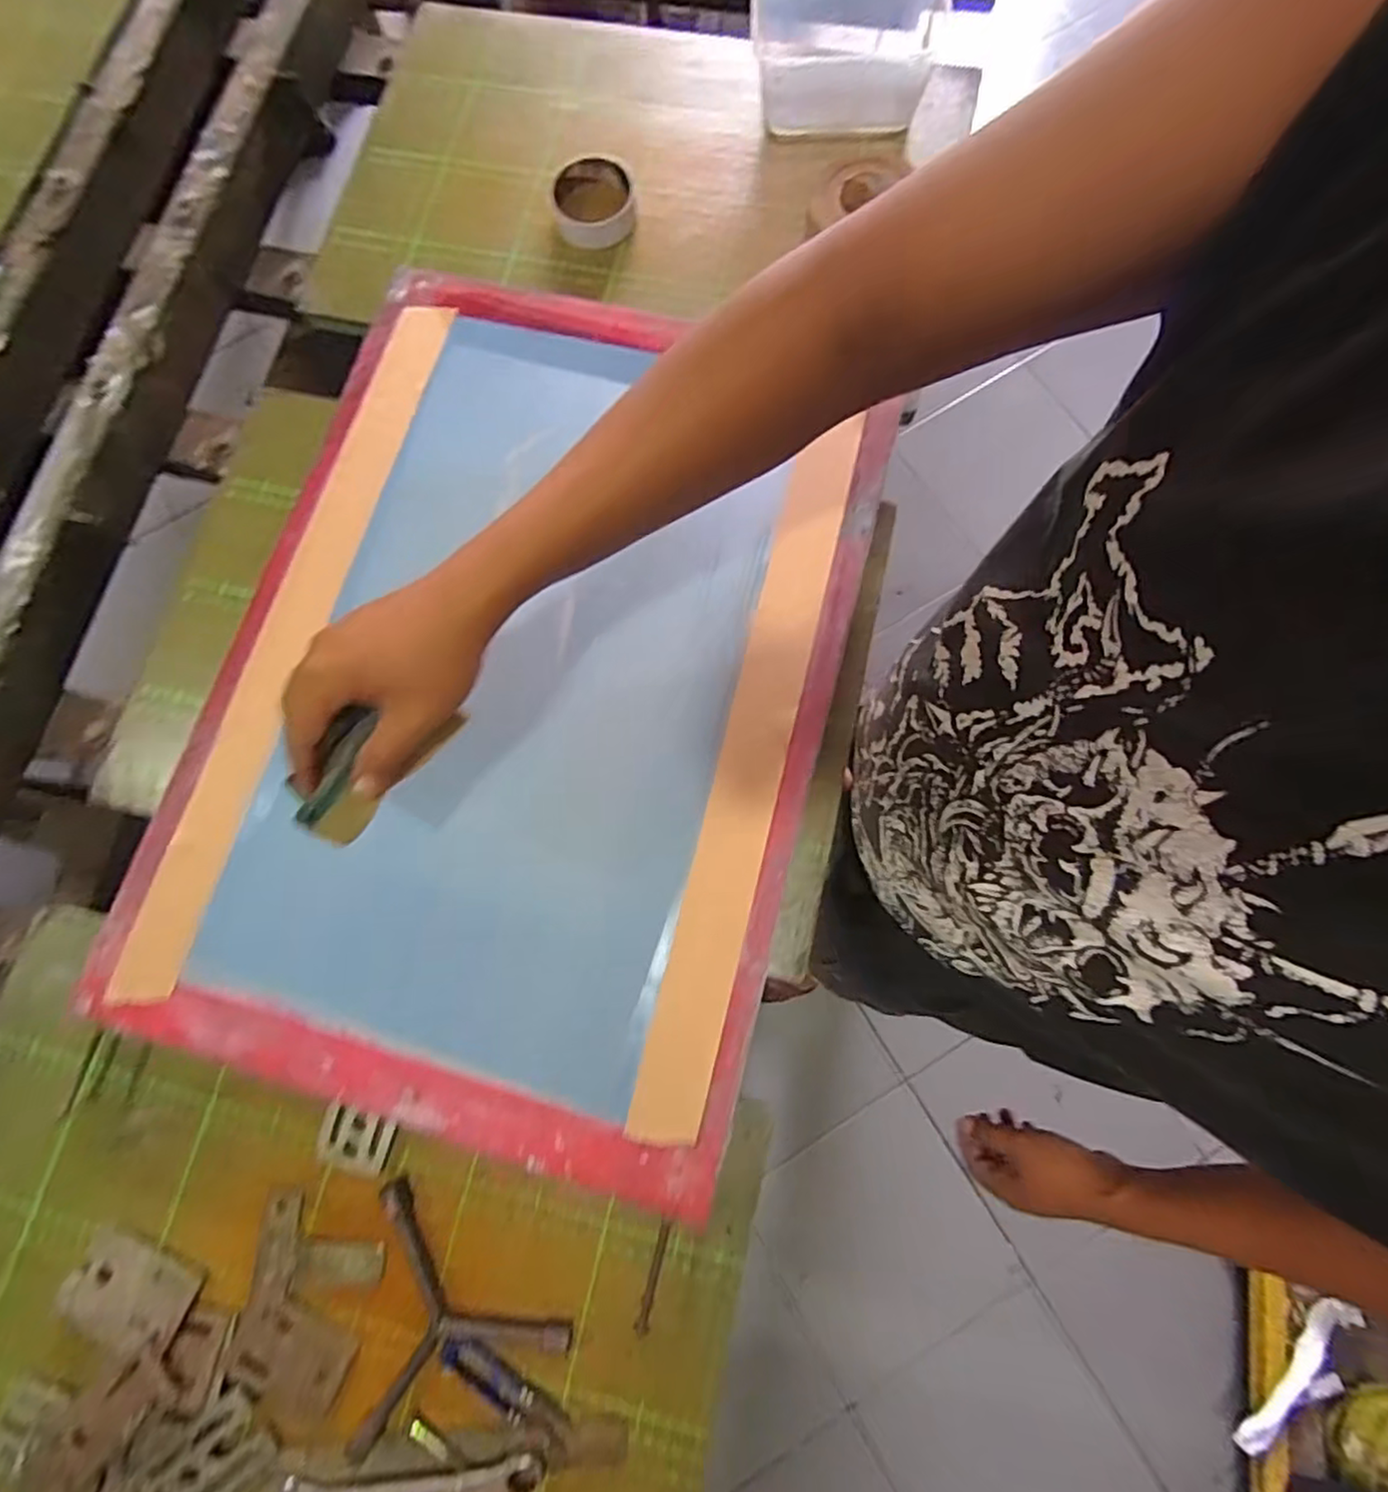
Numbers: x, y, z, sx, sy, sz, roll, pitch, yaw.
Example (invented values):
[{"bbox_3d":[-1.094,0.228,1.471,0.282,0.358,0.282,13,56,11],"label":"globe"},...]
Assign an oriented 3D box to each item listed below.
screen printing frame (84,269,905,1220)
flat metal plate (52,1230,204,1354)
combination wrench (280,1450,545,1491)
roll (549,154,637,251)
[{"bbox_3d":[-0.140,-0.069,0.499,0.477,0.039,0.647,15,78,5],"label":"screen printing frame"},{"bbox_3d":[-0.390,0.378,0.449,0.089,0.004,0.059,18,73,9],"label":"flat metal plate"},{"bbox_3d":[-0.187,0.481,0.421,0.177,0.009,0.029,-10,78,1],"label":"combination wrench"},{"bbox_3d":[-0.095,-0.518,0.619,0.078,0.022,0.087,-9,78,1],"label":"roll"}]

